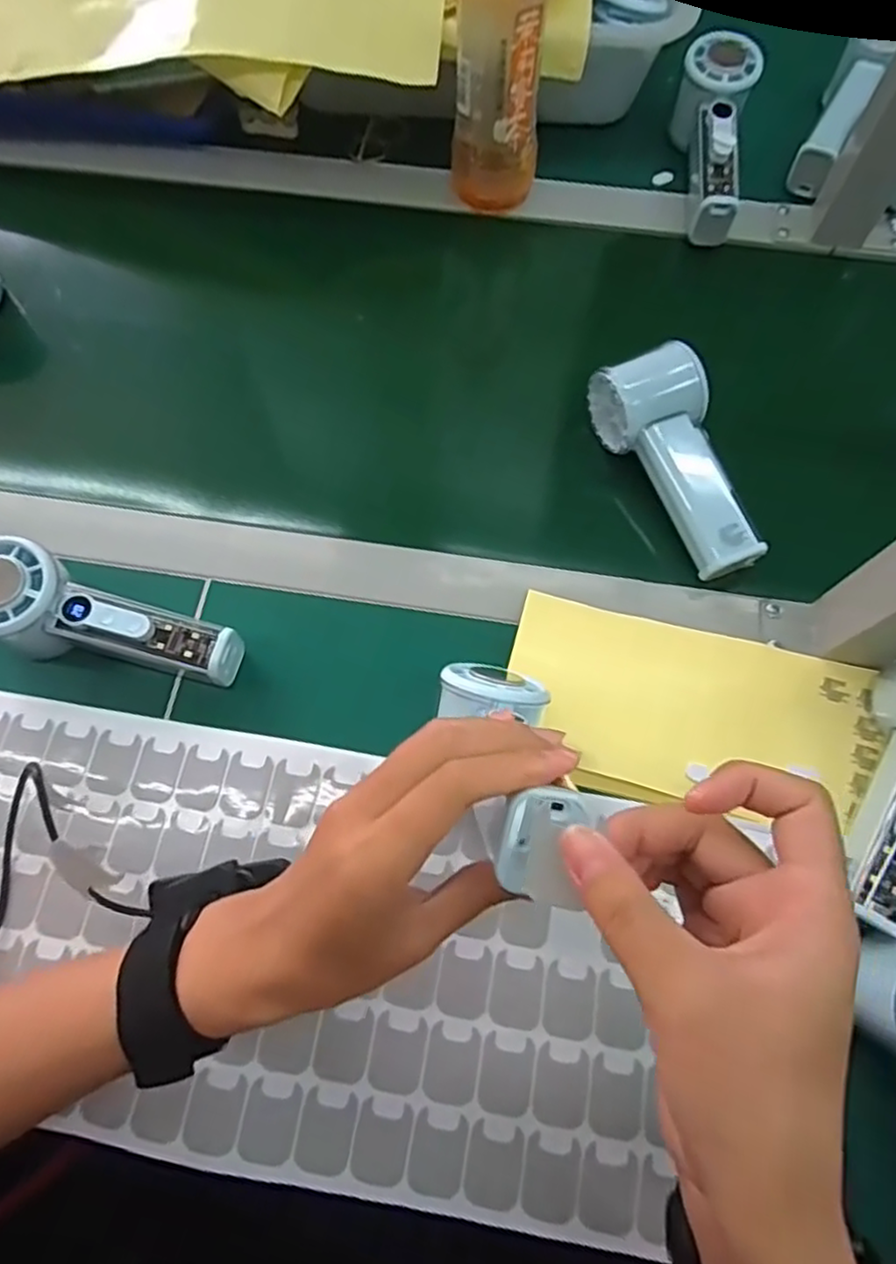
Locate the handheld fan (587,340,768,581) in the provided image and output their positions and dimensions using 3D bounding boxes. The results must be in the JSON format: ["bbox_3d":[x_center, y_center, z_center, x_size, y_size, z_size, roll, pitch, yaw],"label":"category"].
[{"bbox_3d":[0.143,-0.105,0.427,0.063,0.057,0.145,-13,69,-4],"label":"handheld fan"}]

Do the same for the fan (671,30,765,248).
[{"bbox_3d":[0.206,-0.375,0.519,0.054,0.057,0.157,3,85,3],"label":"fan"}]

